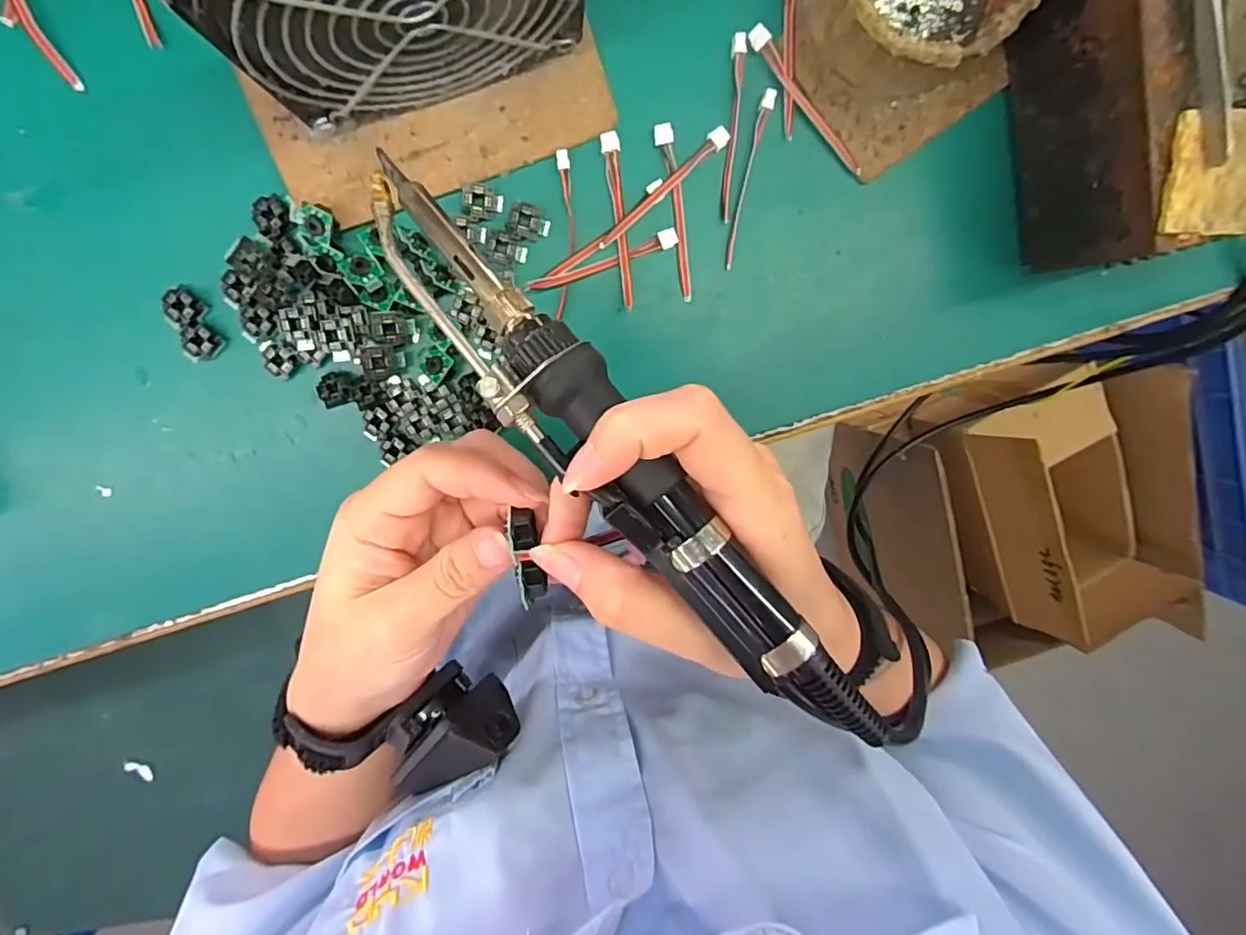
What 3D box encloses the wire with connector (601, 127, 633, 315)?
[{"bbox_3d":[-0.001,-0.112,0.265,0.008,0.004,0.076,-8,104,-3],"label":"wire with connector"}]

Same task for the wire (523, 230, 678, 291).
[{"bbox_3d":[-0.010,-0.094,0.268,0.071,0.005,0.007,-20,104,0],"label":"wire"}]

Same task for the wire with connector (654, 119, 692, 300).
[{"bbox_3d":[0.024,-0.116,0.268,0.009,0.007,0.075,-10,104,-2],"label":"wire with connector"}]

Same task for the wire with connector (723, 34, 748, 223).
[{"bbox_3d":[0.050,-0.151,0.260,0.005,0.005,0.075,1,103,-5],"label":"wire with connector"}]

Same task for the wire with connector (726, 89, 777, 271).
[{"bbox_3d":[0.057,-0.131,0.265,0.006,0.005,0.076,11,102,-7],"label":"wire with connector"}]

